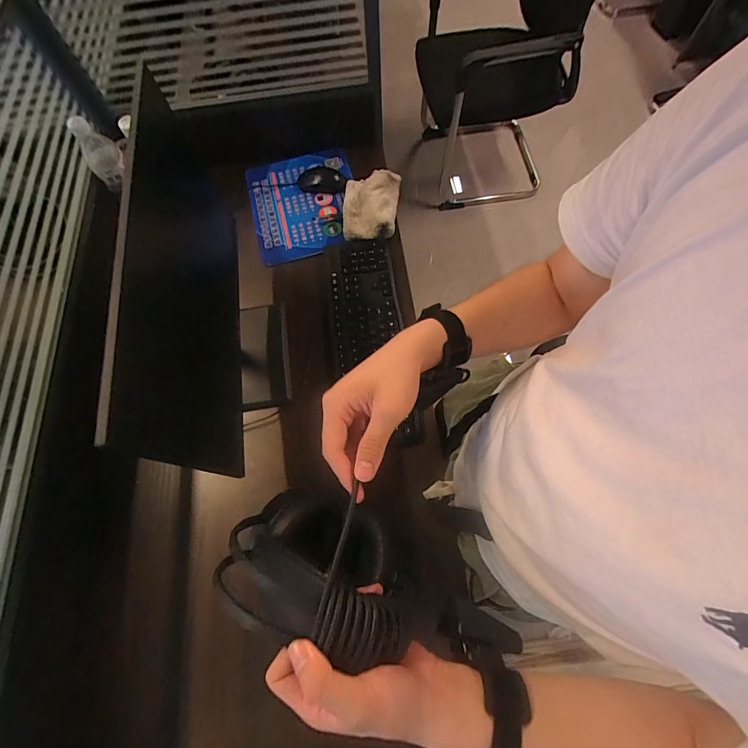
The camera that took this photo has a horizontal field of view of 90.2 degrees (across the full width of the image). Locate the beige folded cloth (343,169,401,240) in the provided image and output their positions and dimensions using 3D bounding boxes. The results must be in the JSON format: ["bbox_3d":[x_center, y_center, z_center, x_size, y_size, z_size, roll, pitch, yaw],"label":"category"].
[{"bbox_3d":[-0.007,-0.373,0.817,0.117,0.062,0.149,3,68,4],"label":"beige folded cloth"}]

